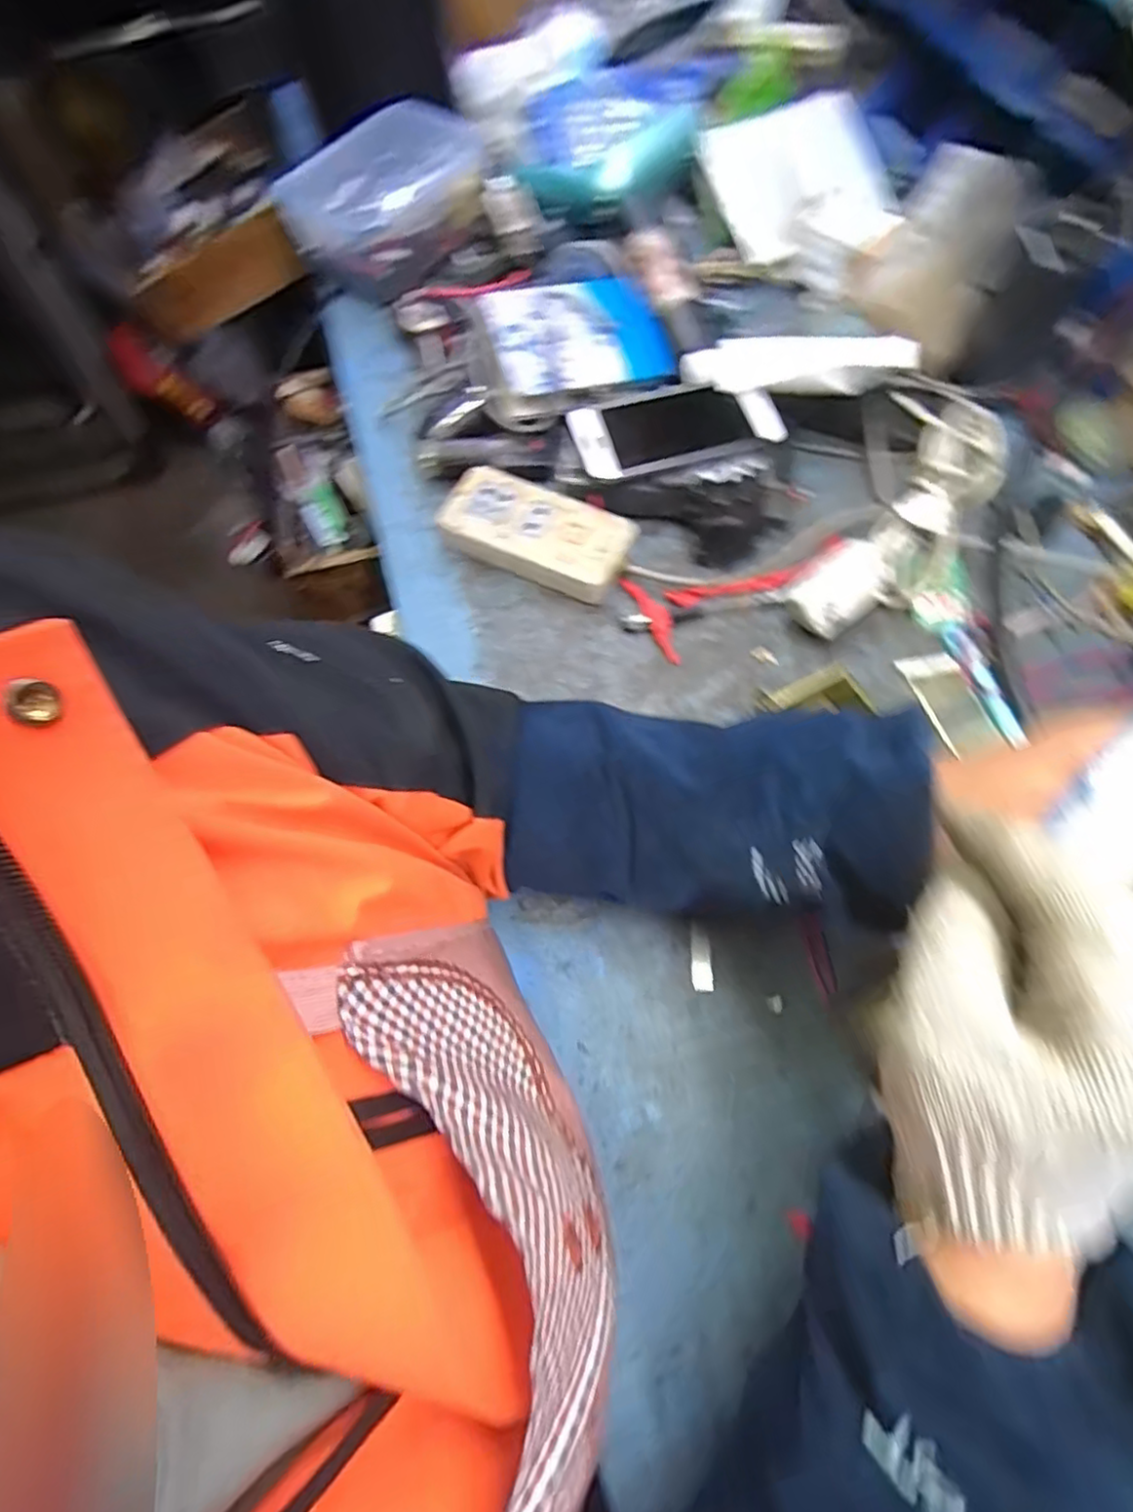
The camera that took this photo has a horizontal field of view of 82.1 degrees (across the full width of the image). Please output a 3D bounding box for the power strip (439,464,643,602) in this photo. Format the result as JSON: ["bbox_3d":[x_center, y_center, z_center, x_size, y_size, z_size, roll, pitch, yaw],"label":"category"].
[{"bbox_3d":[-0.024,-0.182,0.533,0.153,0.033,0.071,25,70,14],"label":"power strip"}]

